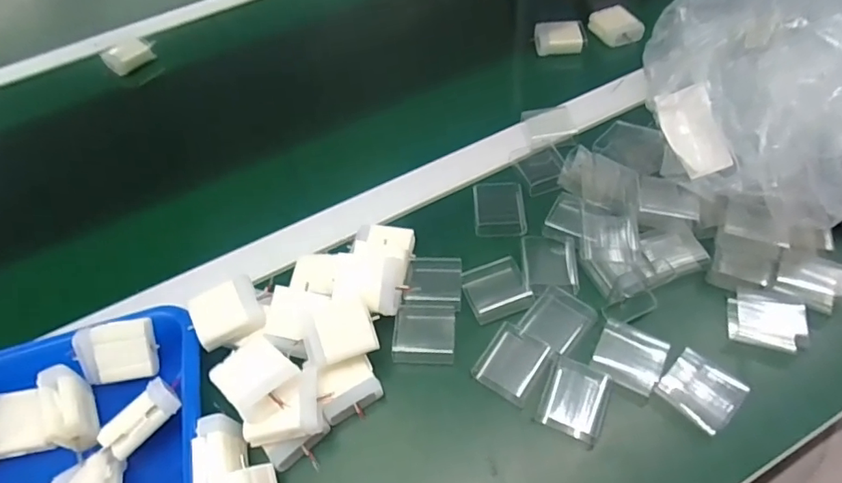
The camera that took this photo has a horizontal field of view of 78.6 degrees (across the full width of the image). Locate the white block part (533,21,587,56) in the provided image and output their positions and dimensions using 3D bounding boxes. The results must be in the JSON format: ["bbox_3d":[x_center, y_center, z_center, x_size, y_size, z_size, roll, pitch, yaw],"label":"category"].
[{"bbox_3d":[0.156,-0.229,0.579,0.056,0.022,0.034,-2,56,3],"label":"white block part"}]

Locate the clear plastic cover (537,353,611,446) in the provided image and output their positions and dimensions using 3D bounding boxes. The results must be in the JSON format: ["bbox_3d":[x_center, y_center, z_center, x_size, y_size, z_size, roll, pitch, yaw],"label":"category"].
[{"bbox_3d":[0.104,0.105,0.345,0.039,0.015,0.047,17,59,15],"label":"clear plastic cover"}]

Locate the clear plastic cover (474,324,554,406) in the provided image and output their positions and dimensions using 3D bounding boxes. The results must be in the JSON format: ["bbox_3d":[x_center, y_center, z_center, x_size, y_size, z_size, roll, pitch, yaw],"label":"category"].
[{"bbox_3d":[0.064,0.085,0.362,0.042,0.009,0.046,30,63,22],"label":"clear plastic cover"}]

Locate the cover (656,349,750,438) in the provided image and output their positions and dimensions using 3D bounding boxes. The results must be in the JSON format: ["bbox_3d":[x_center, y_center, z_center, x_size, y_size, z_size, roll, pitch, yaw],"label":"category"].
[{"bbox_3d":[0.186,0.097,0.340,0.037,0.020,0.044,-38,61,-20],"label":"cover"}]

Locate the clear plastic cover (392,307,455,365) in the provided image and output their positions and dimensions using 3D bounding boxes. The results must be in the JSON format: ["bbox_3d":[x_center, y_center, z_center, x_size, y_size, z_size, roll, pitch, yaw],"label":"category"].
[{"bbox_3d":[0.003,0.066,0.380,0.044,0.016,0.043,1,56,5],"label":"clear plastic cover"}]

